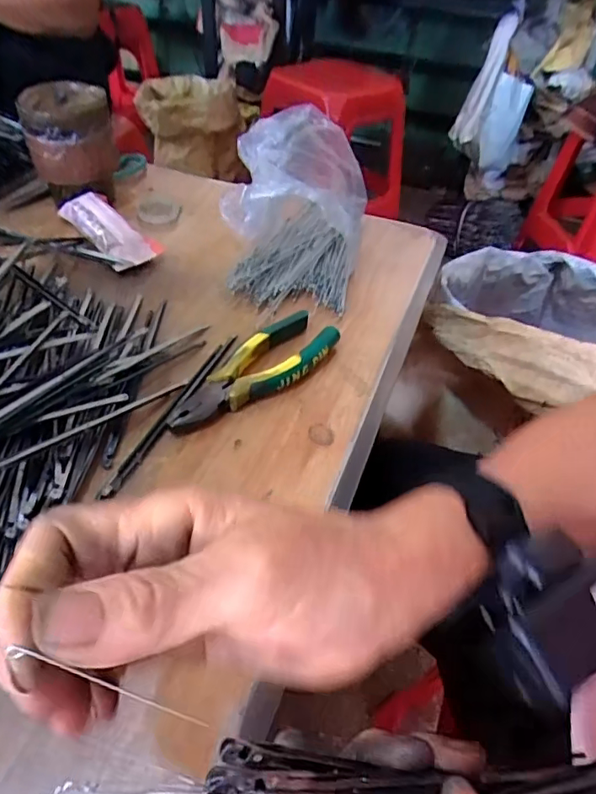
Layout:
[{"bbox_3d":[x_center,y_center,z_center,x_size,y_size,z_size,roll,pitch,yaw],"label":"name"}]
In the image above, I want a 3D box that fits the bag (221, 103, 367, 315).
[{"bbox_3d":[-0.003,-0.194,0.536,0.132,0.100,0.214,9,44,3],"label":"bag"}]

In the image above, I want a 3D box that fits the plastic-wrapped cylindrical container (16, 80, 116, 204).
[{"bbox_3d":[-0.237,-0.266,0.565,0.083,0.094,0.080,-12,47,-15],"label":"plastic-wrapped cylindrical container"}]

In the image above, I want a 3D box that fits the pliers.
[{"bbox_3d":[-0.031,-0.018,0.414,0.052,0.020,0.154,31,51,25],"label":"pliers"}]

